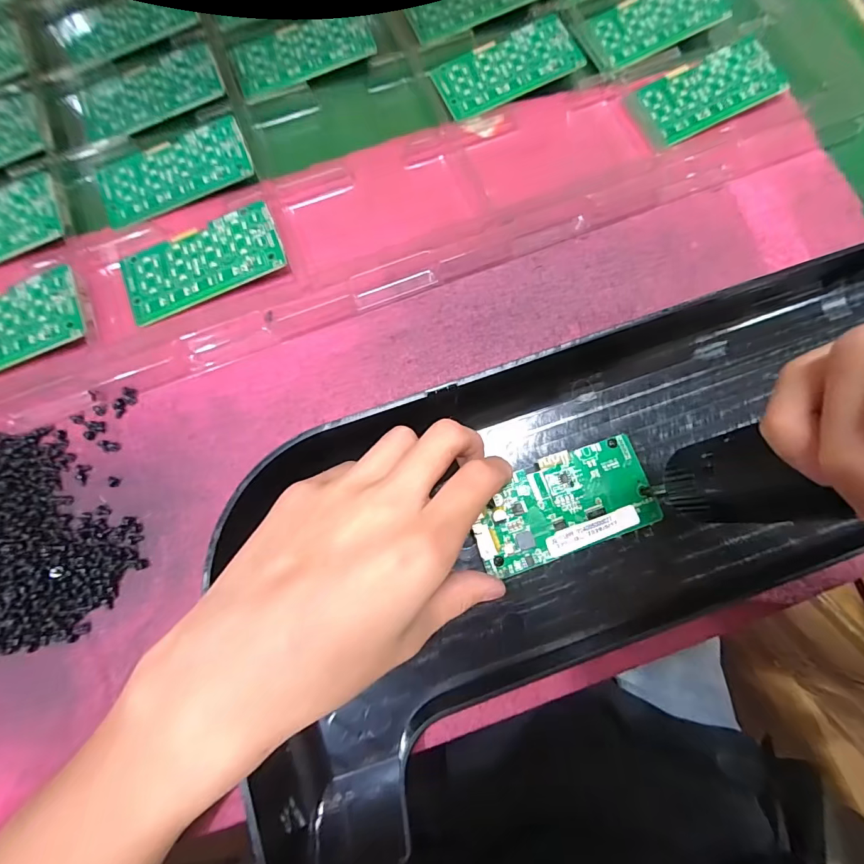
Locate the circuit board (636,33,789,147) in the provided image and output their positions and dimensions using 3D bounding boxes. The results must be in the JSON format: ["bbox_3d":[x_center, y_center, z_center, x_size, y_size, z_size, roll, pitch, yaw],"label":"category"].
[{"bbox_3d":[0.186,-0.228,0.290,0.090,0.010,0.049,-25,79,-6],"label":"circuit board"}]

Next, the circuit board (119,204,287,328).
[{"bbox_3d":[-0.135,-0.101,0.258,0.092,0.007,0.045,-22,79,-5],"label":"circuit board"}]

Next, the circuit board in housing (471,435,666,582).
[{"bbox_3d":[0.067,0.037,0.225,0.093,0.008,0.048,-18,78,-4],"label":"circuit board in housing"}]

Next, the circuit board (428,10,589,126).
[{"bbox_3d":[0.051,-0.246,0.294,0.094,0.008,0.047,-24,79,-6],"label":"circuit board"}]

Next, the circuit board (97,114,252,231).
[{"bbox_3d":[-0.160,-0.163,0.275,0.092,0.009,0.046,-18,78,-4],"label":"circuit board"}]

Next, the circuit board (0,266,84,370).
[{"bbox_3d":[-0.243,-0.057,0.247,0.088,0.005,0.049,-21,79,-1],"label":"circuit board"}]

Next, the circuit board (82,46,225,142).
[{"bbox_3d":[-0.190,-0.229,0.295,0.093,0.009,0.050,-24,79,-6],"label":"circuit board"}]

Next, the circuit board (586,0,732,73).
[{"bbox_3d":[0.156,-0.289,0.305,0.098,0.007,0.048,-27,79,-6],"label":"circuit board"}]

